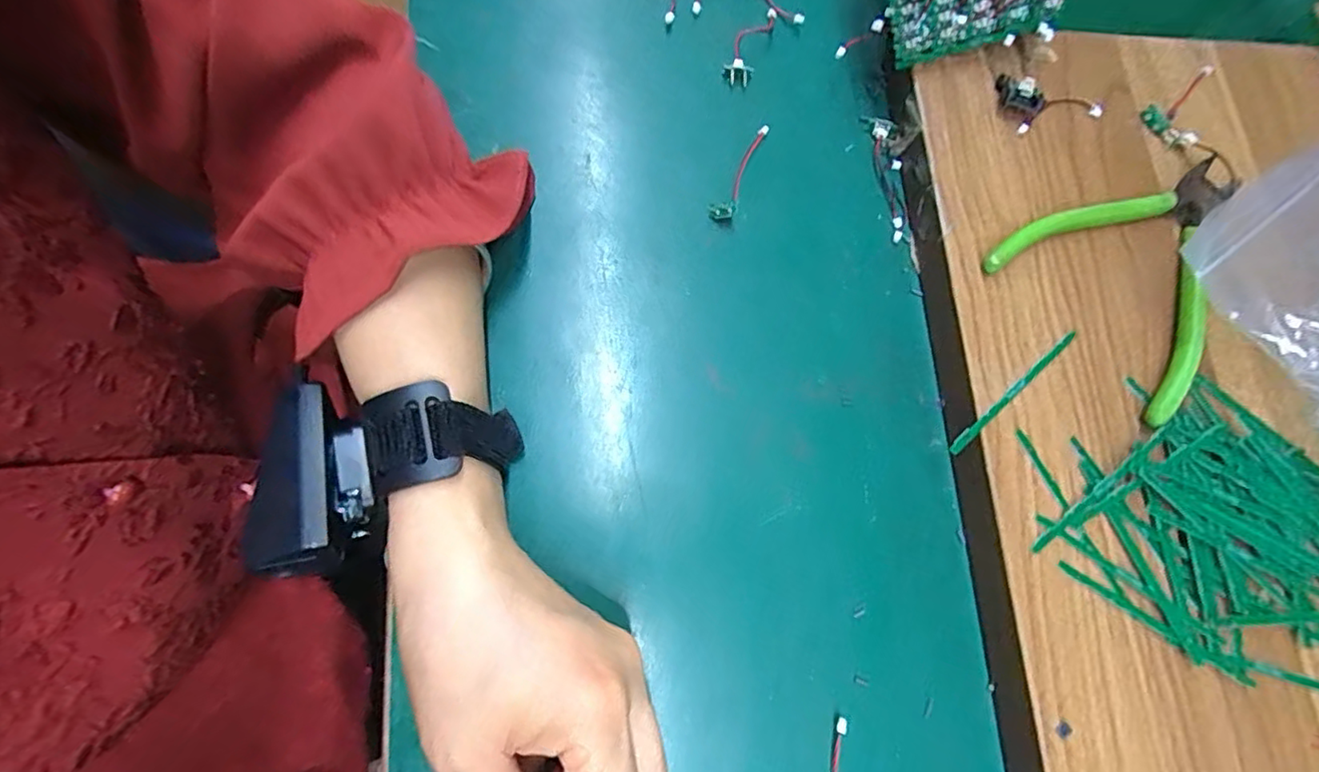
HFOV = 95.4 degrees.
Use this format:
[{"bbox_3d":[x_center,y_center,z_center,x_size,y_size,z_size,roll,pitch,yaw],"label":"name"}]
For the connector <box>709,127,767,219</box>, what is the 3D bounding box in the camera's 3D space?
[{"bbox_3d":[0.043,-0.113,0.314,0.013,0.013,0.064,24,74,0],"label":"connector"}]

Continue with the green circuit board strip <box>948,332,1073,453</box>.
[{"bbox_3d":[0.160,0.003,0.269,0.086,0.006,0.004,-38,83,-15],"label":"green circuit board strip"}]

